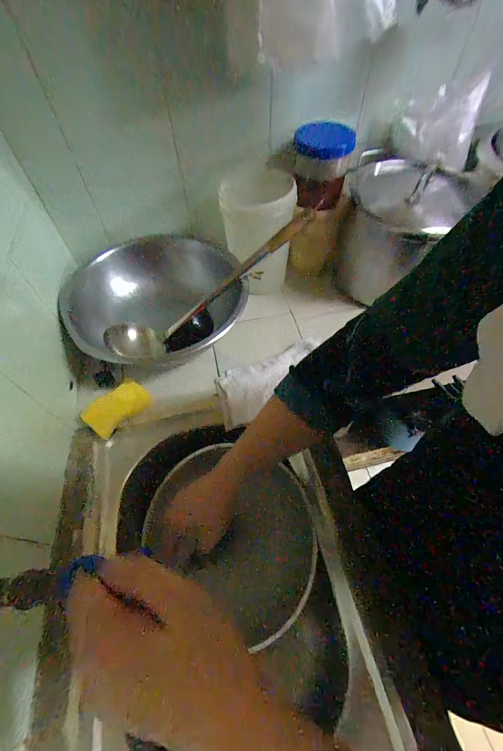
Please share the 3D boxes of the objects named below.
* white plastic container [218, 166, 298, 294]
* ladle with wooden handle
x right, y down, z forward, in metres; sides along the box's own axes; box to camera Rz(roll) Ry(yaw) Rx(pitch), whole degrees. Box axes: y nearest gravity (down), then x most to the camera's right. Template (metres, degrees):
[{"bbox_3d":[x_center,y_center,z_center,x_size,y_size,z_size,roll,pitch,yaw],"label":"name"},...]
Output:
[{"bbox_3d":[0.019,-0.317,0.725,0.153,0.231,0.145,3,55,4],"label":"white plastic container"},{"bbox_3d":[-0.090,-0.184,0.656,0.461,0.091,0.095,-34,59,1],"label":"ladle with wooden handle"}]

